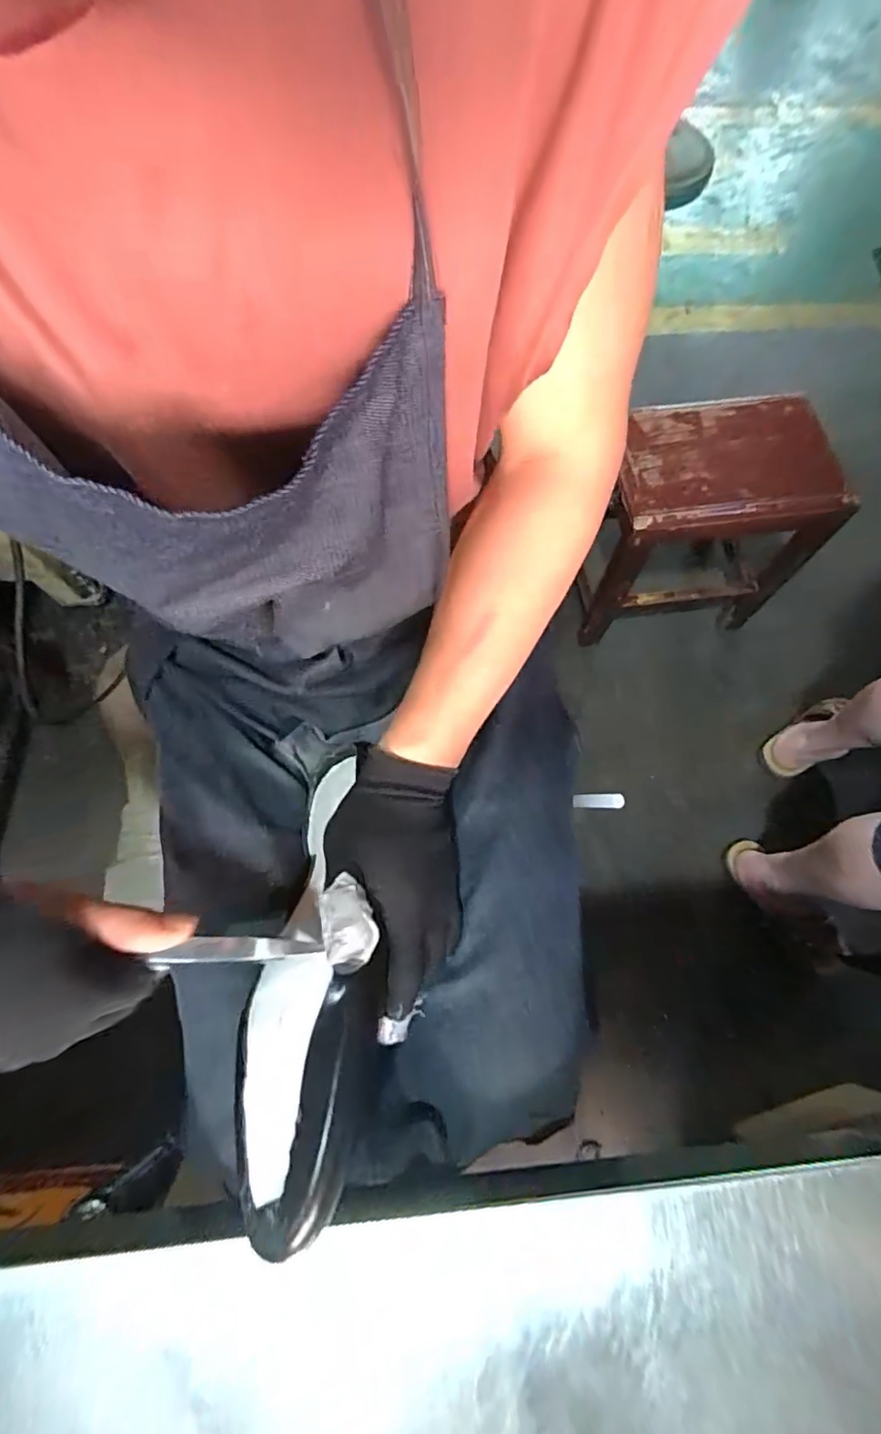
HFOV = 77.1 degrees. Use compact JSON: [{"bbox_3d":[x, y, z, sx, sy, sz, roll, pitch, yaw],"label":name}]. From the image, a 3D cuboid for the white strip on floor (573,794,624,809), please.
[{"bbox_3d":[0.131,0.070,0.461,0.042,0.008,0.011,-6,64,35],"label":"white strip on floor"}]

